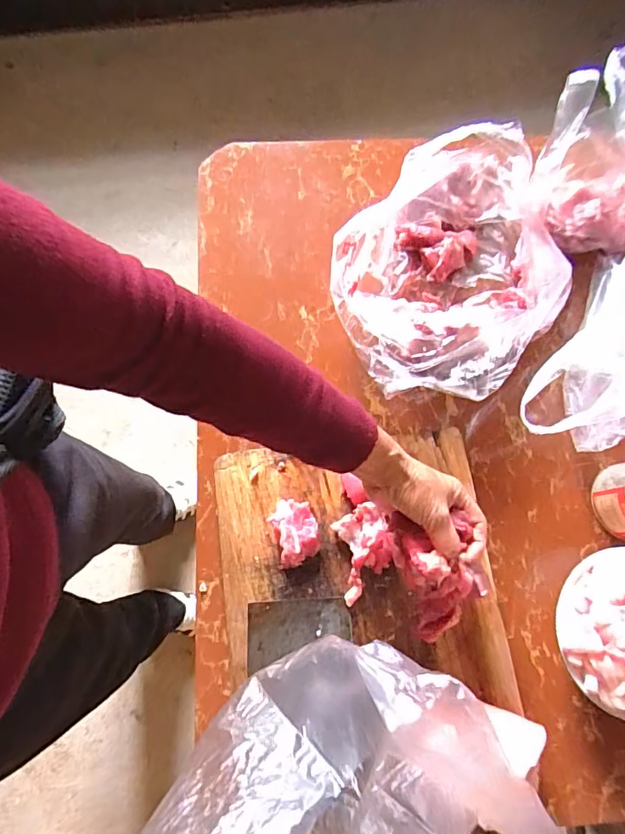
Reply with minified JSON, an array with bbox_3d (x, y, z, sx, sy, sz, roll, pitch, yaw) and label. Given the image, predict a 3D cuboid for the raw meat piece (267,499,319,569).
[{"bbox_3d":[-0.017,0.117,0.489,0.045,0.019,0.062,-18,76,-6],"label":"raw meat piece"}]

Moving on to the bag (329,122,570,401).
[{"bbox_3d":[0.163,-0.168,0.550,0.240,0.103,0.309,44,79,10],"label":"bag"}]

